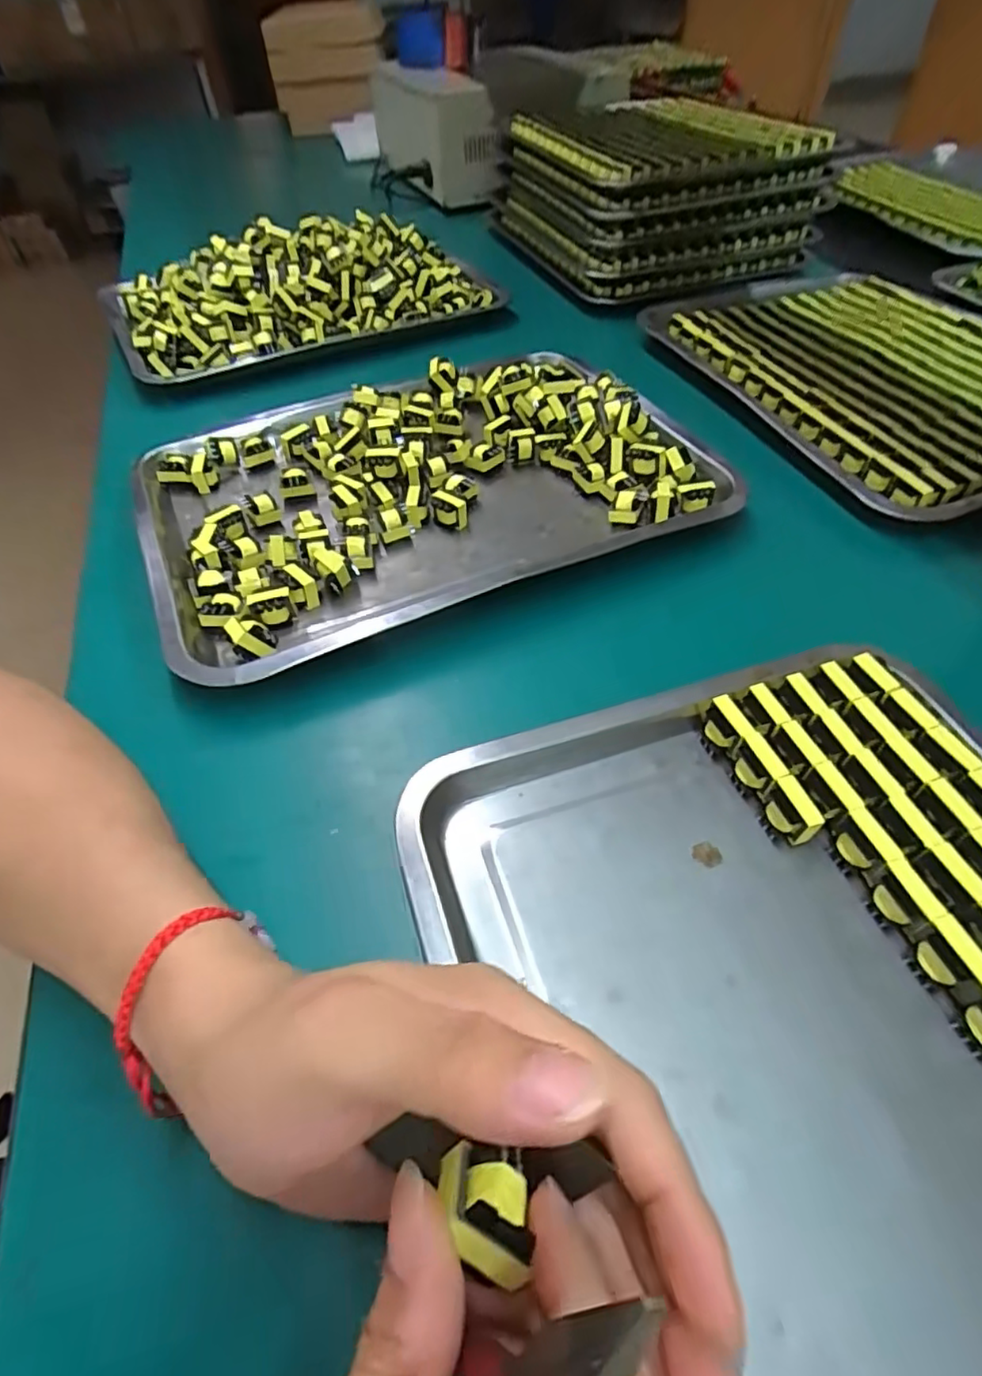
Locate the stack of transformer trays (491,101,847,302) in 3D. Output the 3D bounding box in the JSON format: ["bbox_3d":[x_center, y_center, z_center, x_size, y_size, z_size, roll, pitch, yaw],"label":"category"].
[{"bbox_3d":[0.184,-0.615,0.777,0.269,0.133,0.365,-15,51,-9],"label":"stack of transformer trays"}]

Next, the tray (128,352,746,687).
[{"bbox_3d":[-0.051,-0.151,0.444,0.374,0.036,0.279,-22,52,-14],"label":"tray"}]

